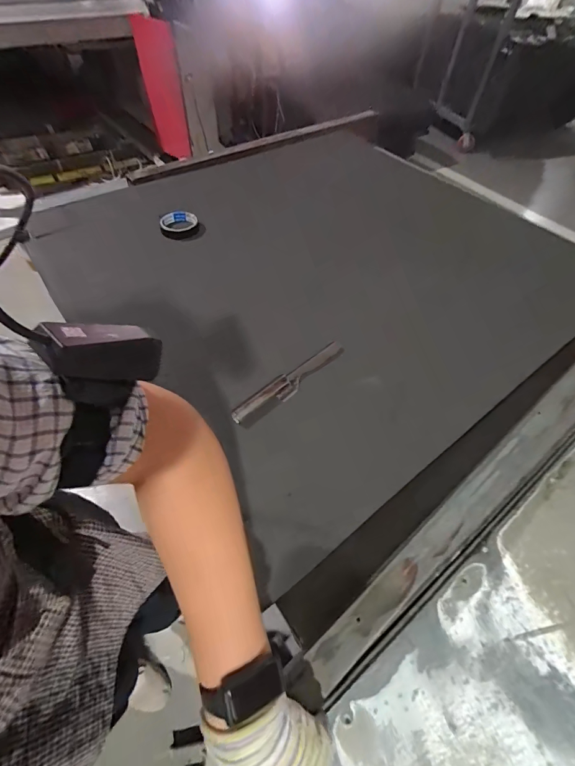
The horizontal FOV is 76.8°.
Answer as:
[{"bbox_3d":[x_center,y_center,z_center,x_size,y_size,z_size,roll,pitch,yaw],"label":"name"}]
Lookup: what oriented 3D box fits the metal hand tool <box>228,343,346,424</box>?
[{"bbox_3d":[0.007,-0.003,0.569,0.221,0.016,0.033,-35,67,-24],"label":"metal hand tool"}]

